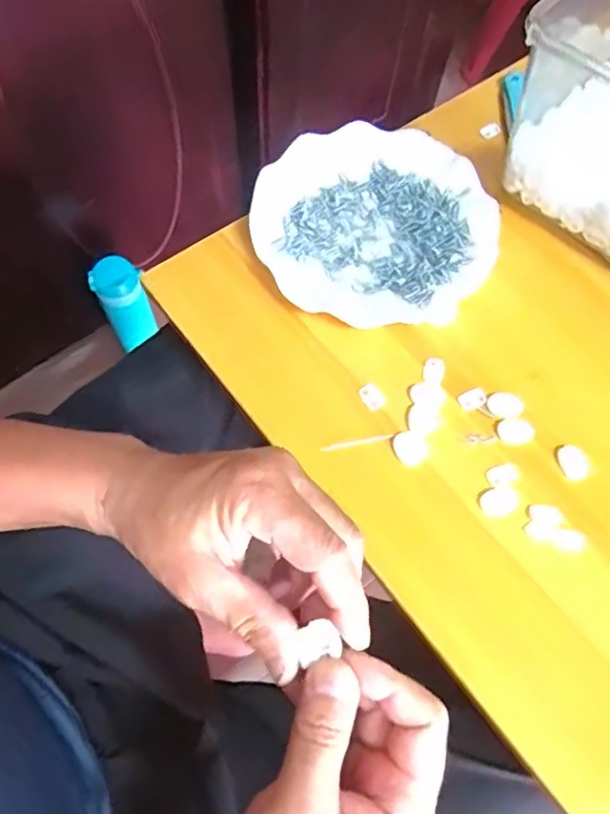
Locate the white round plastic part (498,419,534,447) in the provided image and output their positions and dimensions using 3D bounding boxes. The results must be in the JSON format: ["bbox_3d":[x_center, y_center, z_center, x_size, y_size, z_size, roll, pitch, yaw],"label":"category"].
[{"bbox_3d":[0.146,0.017,0.404,0.024,0.004,0.018,-5,67,-6],"label":"white round plastic part"}]

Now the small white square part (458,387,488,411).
[{"bbox_3d":[0.118,-0.005,0.412,0.021,0.004,0.014,-22,70,-12],"label":"small white square part"}]

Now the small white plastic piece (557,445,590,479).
[{"bbox_3d":[0.182,0.037,0.397,0.020,0.004,0.023,-16,68,-10],"label":"small white plastic piece"}]

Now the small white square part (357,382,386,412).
[{"bbox_3d":[0.047,-0.007,0.411,0.014,0.004,0.019,-28,71,-14],"label":"small white square part"}]

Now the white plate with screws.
[{"bbox_3d":[0.053,-0.142,0.453,0.178,0.021,0.175,1,66,-3],"label":"white plate with screws"}]

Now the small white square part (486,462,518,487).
[{"bbox_3d":[0.132,0.045,0.390,0.022,0.004,0.013,-14,68,-9],"label":"small white square part"}]

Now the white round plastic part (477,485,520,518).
[{"bbox_3d":[0.127,0.061,0.384,0.026,0.004,0.020,-27,71,-14],"label":"white round plastic part"}]

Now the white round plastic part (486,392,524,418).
[{"bbox_3d":[0.140,-0.002,0.410,0.023,0.006,0.019,-6,67,-6],"label":"white round plastic part"}]

